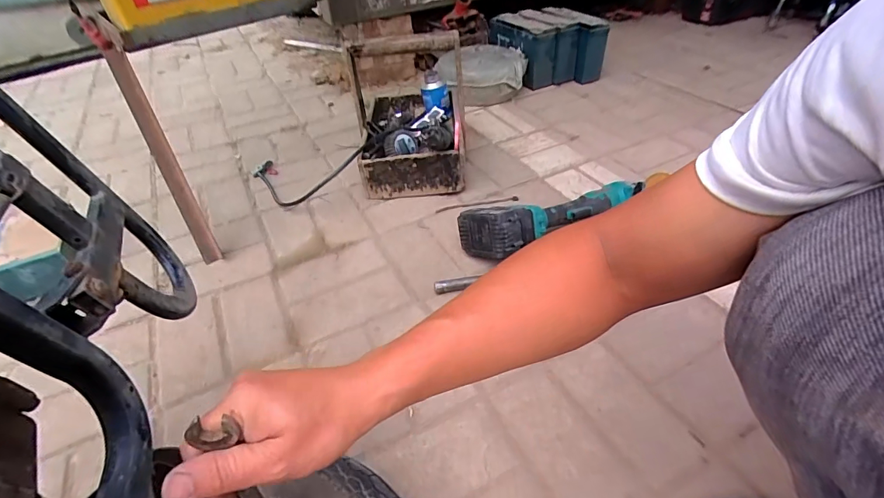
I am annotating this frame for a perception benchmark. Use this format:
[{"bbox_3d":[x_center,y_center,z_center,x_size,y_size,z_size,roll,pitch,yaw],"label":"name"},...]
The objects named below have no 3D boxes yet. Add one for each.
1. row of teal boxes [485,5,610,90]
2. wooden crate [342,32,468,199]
[{"bbox_3d":[0.321,-0.661,1.409,0.276,0.183,0.320,-14,41,-11],"label":"row of teal boxes"},{"bbox_3d":[-0.076,-0.312,0.958,0.231,0.275,0.371,-2,39,-1],"label":"wooden crate"}]

